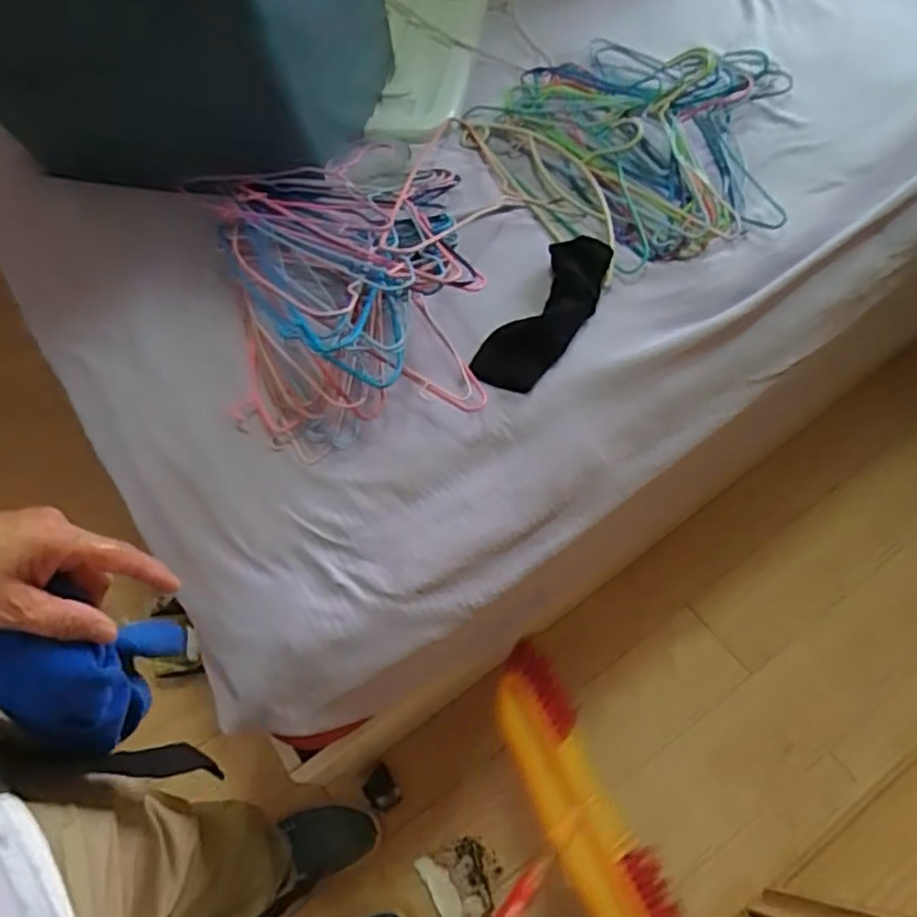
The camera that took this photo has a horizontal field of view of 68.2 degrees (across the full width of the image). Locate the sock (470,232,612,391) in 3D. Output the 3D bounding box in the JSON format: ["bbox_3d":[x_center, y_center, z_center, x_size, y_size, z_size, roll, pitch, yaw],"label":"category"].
[{"bbox_3d":[0.109,-0.180,0.819,0.090,0.031,0.234,29,66,19],"label":"sock"}]

